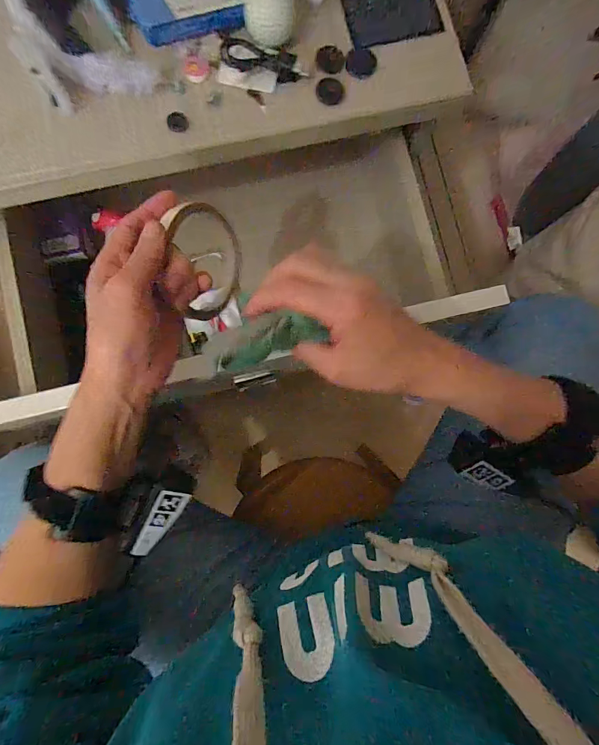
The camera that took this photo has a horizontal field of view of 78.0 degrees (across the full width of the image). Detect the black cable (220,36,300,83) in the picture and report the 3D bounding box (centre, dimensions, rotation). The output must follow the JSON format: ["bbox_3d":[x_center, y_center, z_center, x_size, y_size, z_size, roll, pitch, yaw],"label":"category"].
[{"bbox_3d":[-0.033,-0.267,0.314,0.067,0.009,0.027,11,84,-2],"label":"black cable"}]

